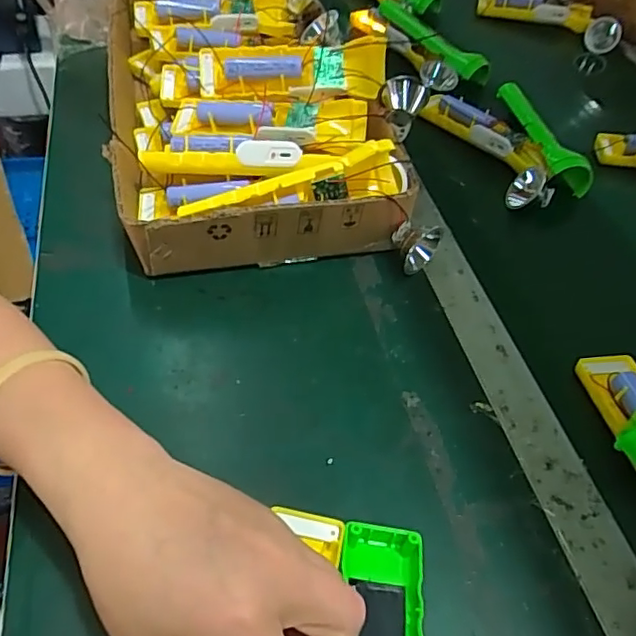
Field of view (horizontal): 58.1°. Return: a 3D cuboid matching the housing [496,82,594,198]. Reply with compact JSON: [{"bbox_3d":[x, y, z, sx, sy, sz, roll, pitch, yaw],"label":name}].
[{"bbox_3d":[0.233,-0.186,0.590,0.048,0.043,0.149,-3,49,-7],"label":"housing"}]

